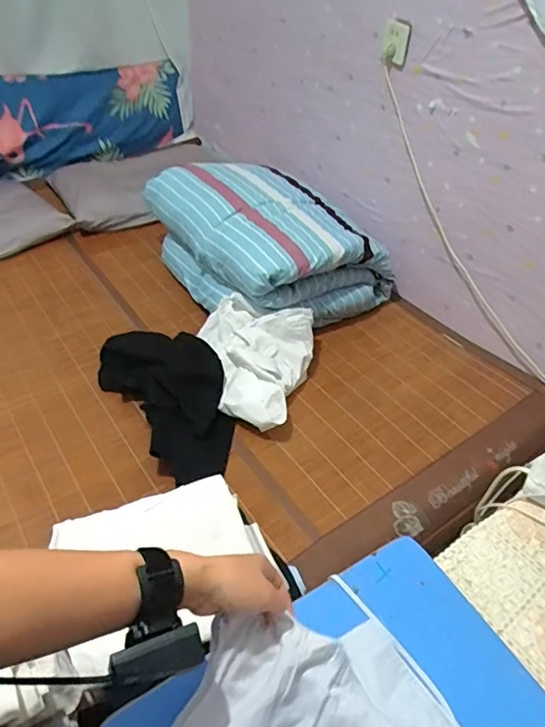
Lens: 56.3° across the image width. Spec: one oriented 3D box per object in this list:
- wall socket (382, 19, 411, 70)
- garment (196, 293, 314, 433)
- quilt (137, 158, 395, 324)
[{"bbox_3d":[0.314,-0.810,1.294,0.076,0.102,0.021,27,42,32],"label":"wall socket"},{"bbox_3d":[-0.071,-0.003,1.256,0.303,0.143,0.317,13,43,9],"label":"garment"},{"bbox_3d":[-0.033,-0.372,1.518,0.454,0.272,0.646,-30,52,-32],"label":"quilt"}]

